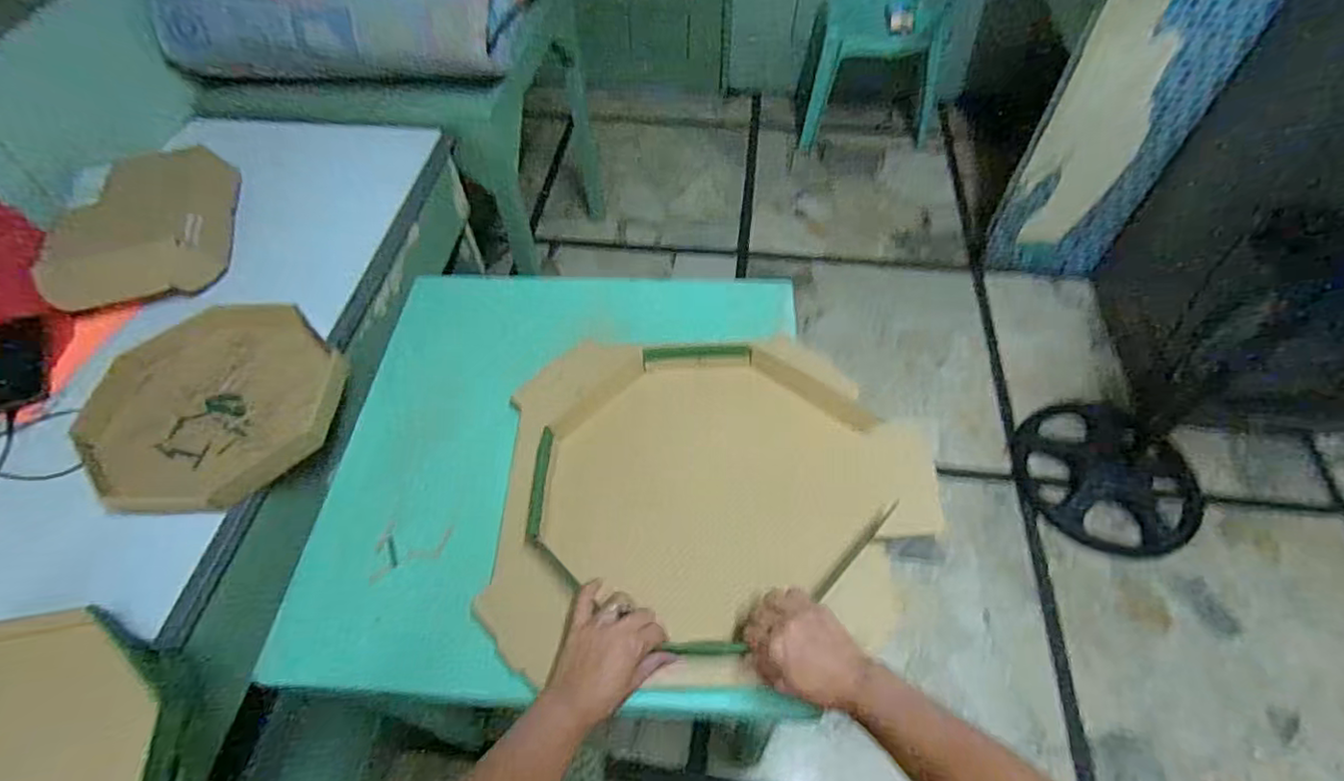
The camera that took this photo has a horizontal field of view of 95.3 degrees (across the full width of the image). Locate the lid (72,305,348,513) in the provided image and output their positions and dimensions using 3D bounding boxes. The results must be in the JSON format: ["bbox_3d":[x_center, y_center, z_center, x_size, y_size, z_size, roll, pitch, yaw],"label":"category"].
[{"bbox_3d":[-0.591,0.018,0.791,0.284,0.048,0.304,37,65,24],"label":"lid"}]

